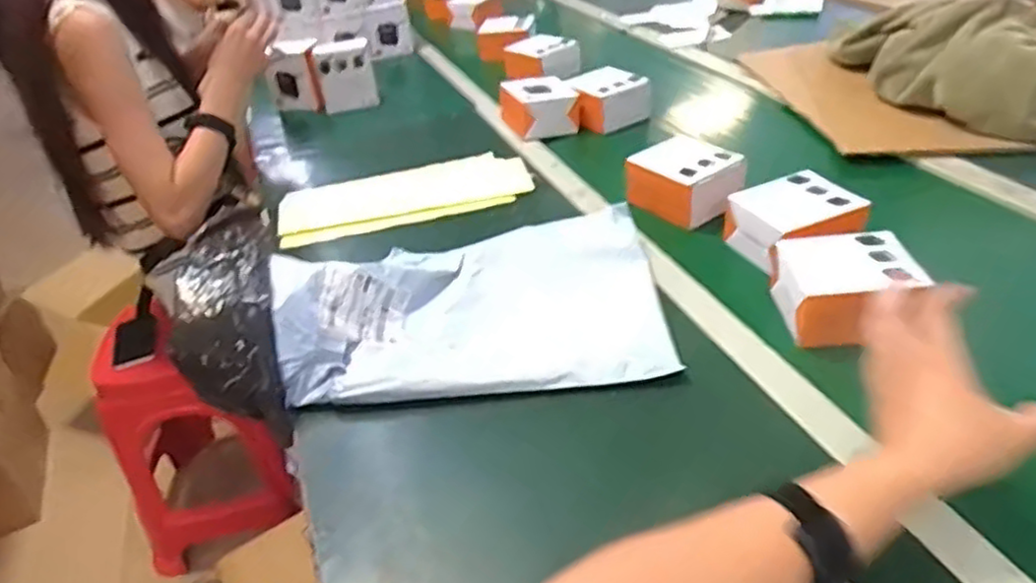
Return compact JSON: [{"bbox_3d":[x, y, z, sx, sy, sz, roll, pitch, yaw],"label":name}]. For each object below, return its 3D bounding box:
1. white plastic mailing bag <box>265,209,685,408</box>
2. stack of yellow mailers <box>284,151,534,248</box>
[{"bbox_3d":[-0.043,-0.004,0.715,0.367,0.092,0.247,-7,36,1],"label":"white plastic mailing bag"},{"bbox_3d":[-0.162,-0.137,1.005,0.348,0.032,0.140,-13,36,-8],"label":"stack of yellow mailers"}]

